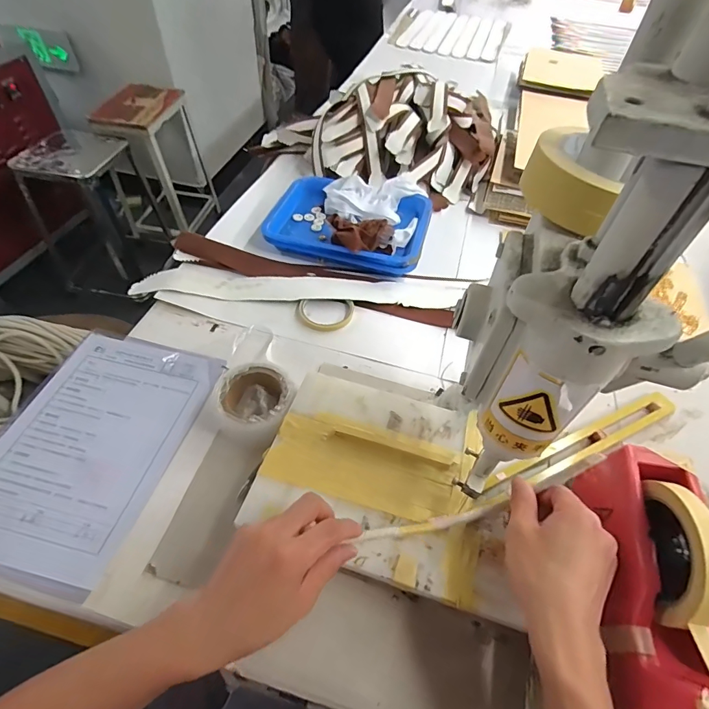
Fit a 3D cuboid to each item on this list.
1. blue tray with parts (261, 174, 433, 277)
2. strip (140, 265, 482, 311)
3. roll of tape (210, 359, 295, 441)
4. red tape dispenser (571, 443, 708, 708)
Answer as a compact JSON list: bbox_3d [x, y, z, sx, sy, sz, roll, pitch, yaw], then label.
[{"bbox_3d":[-0.006,-0.262,0.782,0.287,0.070,0.229,14,53,7],"label":"blue tray with parts"},{"bbox_3d":[-0.088,-0.110,0.689,0.545,0.016,0.064,3,59,-1],"label":"strip"},{"bbox_3d":[-0.127,0.065,0.531,0.100,0.048,0.109,2,52,-2],"label":"roll of tape"},{"bbox_3d":[0.249,0.176,0.328,0.074,0.111,0.198,9,52,3],"label":"red tape dispenser"}]

